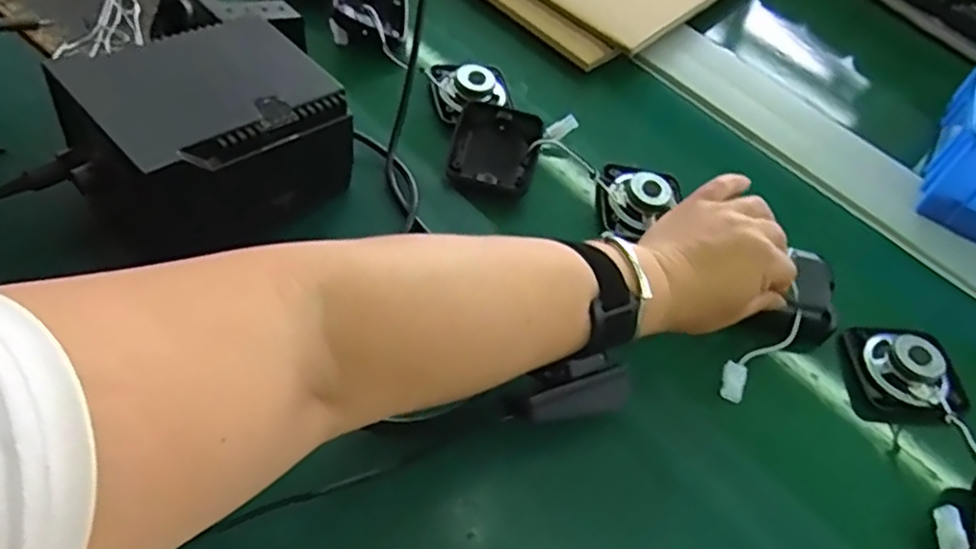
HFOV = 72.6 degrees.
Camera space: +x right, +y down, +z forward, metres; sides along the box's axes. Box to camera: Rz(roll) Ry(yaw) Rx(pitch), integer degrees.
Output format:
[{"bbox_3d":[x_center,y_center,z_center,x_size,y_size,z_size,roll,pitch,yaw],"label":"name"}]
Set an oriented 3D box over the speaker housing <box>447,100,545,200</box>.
[{"bbox_3d":[0.006,-0.096,0.514,0.063,0.026,0.070,15,62,8],"label":"speaker housing"}]

